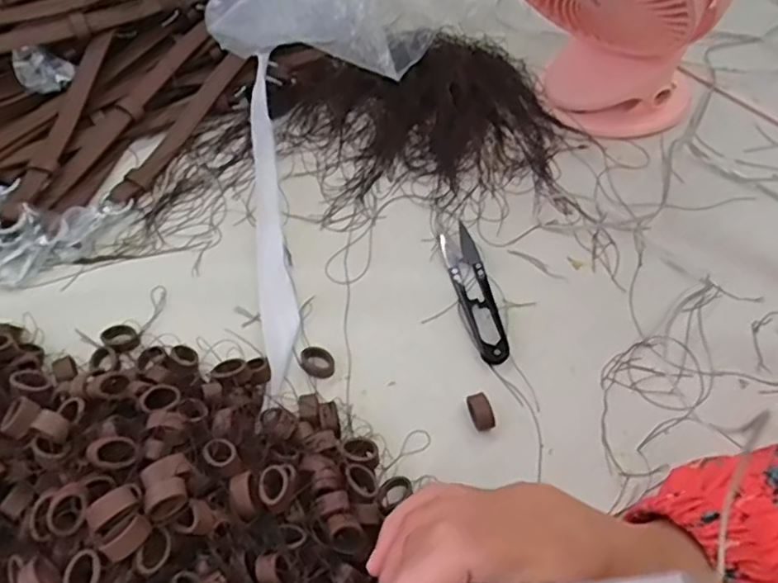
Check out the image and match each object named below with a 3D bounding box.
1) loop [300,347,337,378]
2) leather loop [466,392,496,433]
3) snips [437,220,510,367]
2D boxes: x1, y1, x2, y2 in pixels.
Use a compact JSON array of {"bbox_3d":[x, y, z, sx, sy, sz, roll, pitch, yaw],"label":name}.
[{"bbox_3d":[-0.042,0.041,0.382,0.022,0.008,0.015,33,61,18],"label":"loop"},{"bbox_3d":[0.051,0.068,0.364,0.011,0.013,0.020,-10,57,-9],"label":"leather loop"},{"bbox_3d":[0.054,0.000,0.410,0.023,0.010,0.097,-9,57,-8],"label":"snips"}]

